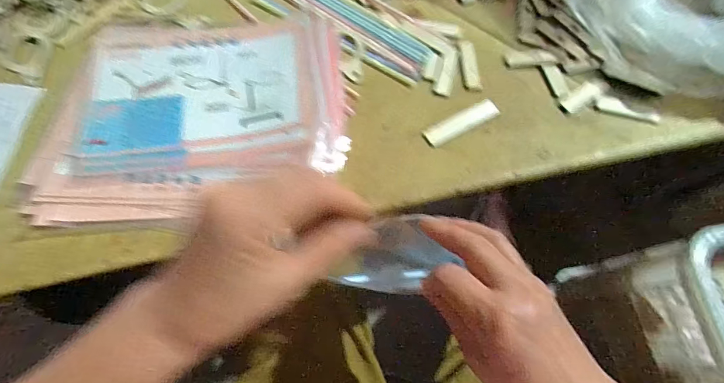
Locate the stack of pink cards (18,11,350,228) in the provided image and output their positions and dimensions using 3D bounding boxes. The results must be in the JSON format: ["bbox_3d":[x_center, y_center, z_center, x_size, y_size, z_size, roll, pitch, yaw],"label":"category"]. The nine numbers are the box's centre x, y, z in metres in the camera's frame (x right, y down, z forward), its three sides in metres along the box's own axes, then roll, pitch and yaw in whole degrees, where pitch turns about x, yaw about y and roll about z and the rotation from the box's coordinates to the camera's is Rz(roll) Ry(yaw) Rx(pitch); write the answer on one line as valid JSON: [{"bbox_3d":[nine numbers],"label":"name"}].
[{"bbox_3d":[-0.157,-0.078,0.357,0.275,0.021,0.206,-5,70,-3],"label":"stack of pink cards"}]

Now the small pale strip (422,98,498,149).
[{"bbox_3d":[0.098,-0.068,0.372,0.079,0.004,0.022,-29,73,-11],"label":"small pale strip"}]

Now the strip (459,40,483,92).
[{"bbox_3d":[0.114,-0.133,0.397,0.017,0.004,0.060,-5,70,-3],"label":"strip"}]

